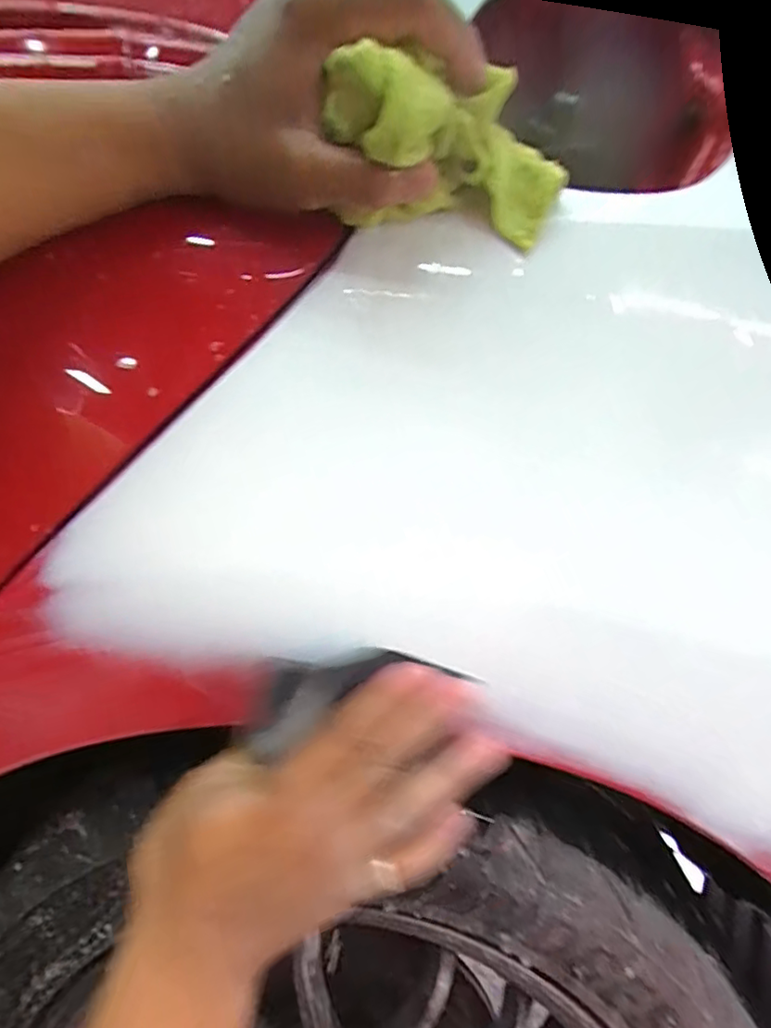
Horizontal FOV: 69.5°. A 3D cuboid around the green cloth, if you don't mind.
[{"bbox_3d":[0.027,-0.168,0.257,0.113,0.069,0.049,5,12,-33],"label":"green cloth"}]

